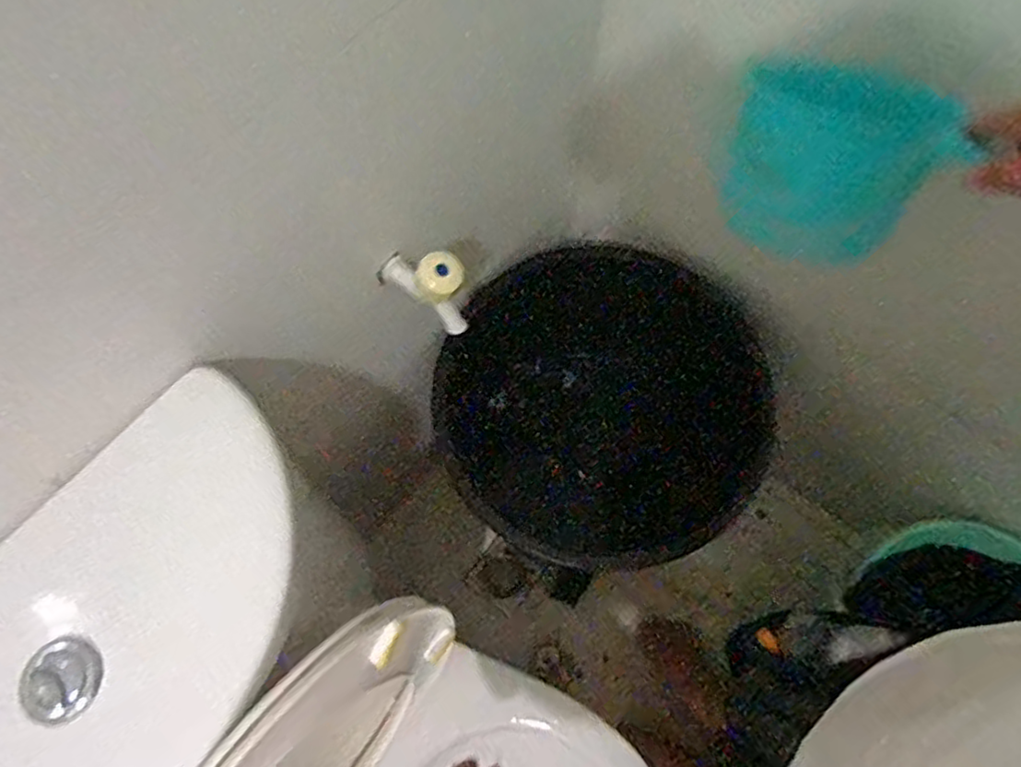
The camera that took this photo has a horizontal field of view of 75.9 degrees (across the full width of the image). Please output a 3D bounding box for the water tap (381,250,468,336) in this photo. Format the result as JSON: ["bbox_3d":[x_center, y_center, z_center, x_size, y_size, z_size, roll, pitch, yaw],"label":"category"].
[{"bbox_3d":[-0.080,-0.100,0.622,0.097,0.080,0.039,40,72,14],"label":"water tap"}]

